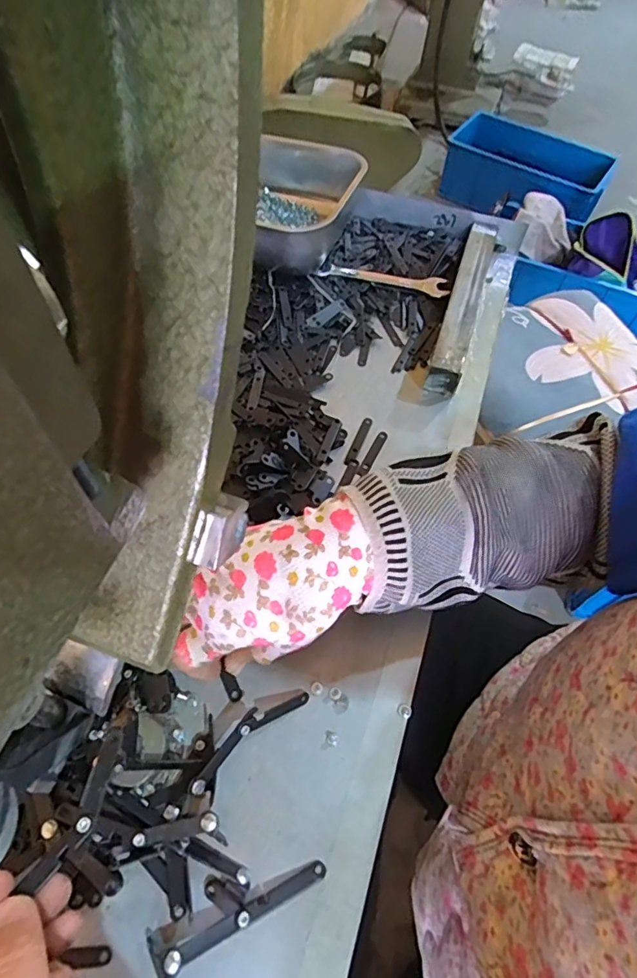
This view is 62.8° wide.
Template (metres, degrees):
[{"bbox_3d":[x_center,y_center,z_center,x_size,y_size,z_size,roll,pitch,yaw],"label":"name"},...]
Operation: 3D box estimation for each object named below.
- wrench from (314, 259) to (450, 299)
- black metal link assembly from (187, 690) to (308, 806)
[{"bbox_3d":[0.069,-0.227,0.557,0.137,0.013,0.025,15,59,5],"label":"wrench"},{"bbox_3d":[-0.040,0.148,0.313,0.083,0.027,0.008,-39,24,-29],"label":"black metal link assembly"}]

